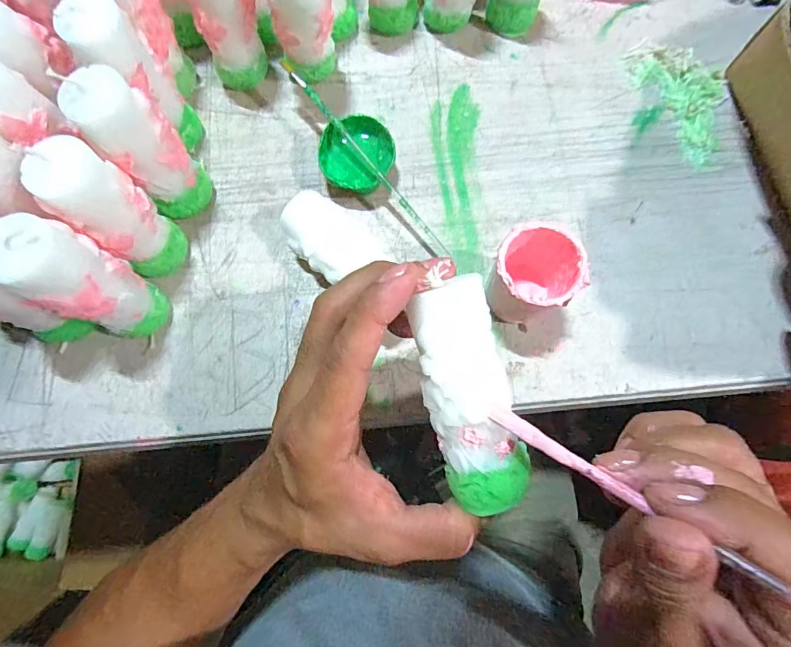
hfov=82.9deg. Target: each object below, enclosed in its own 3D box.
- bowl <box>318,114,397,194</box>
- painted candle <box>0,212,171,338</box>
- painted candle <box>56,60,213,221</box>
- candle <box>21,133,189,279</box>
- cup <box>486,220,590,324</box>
[{"bbox_3d":[-0.028,-0.121,0.330,0.051,0.030,0.053,0,75,0],"label":"bowl"},{"bbox_3d":[-0.178,-0.022,0.264,0.039,0.109,0.042,26,77,7],"label":"painted candle"},{"bbox_3d":[-0.158,-0.108,0.288,0.037,0.106,0.040,41,79,10],"label":"painted candle"},{"bbox_3d":[-0.168,-0.064,0.275,0.034,0.109,0.041,27,77,7],"label":"candle"},{"bbox_3d":[0.085,-0.026,0.285,0.052,0.064,0.049,0,75,0],"label":"cup"}]

